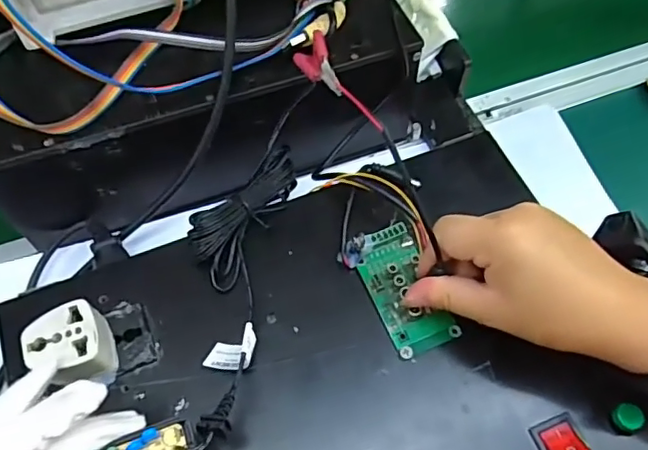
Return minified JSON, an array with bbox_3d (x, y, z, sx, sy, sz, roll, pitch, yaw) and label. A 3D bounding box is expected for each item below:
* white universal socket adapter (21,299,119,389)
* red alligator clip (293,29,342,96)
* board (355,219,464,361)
[{"bbox_3d":[-0.138,0.068,0.309,0.037,0.033,0.040,-25,66,-13],"label":"white universal socket adapter"},{"bbox_3d":[-0.004,-0.082,0.289,0.016,0.013,0.031,-17,64,-9],"label":"red alligator clip"},{"bbox_3d":[0.049,0.038,0.342,0.040,0.017,0.077,-17,69,-9],"label":"board"}]

